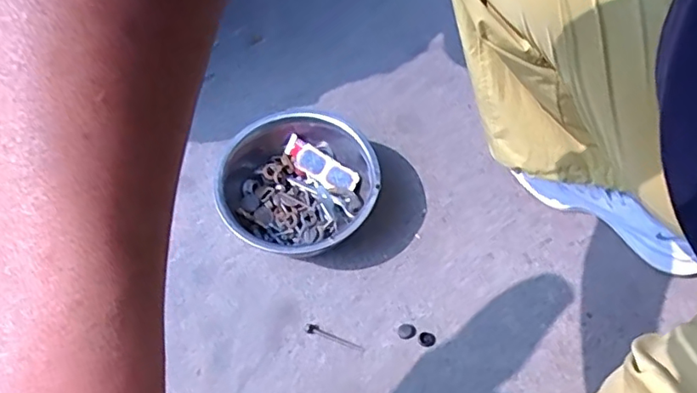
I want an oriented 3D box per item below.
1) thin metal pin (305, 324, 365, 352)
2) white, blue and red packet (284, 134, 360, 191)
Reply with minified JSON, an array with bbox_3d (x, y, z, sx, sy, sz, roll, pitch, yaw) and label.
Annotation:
[{"bbox_3d":[-0.016,0.157,0.627,0.068,0.011,0.013,18,61,9],"label":"thin metal pin"},{"bbox_3d":[-0.035,-0.040,0.707,0.104,0.017,0.035,28,89,4],"label":"white, blue and red packet"}]

